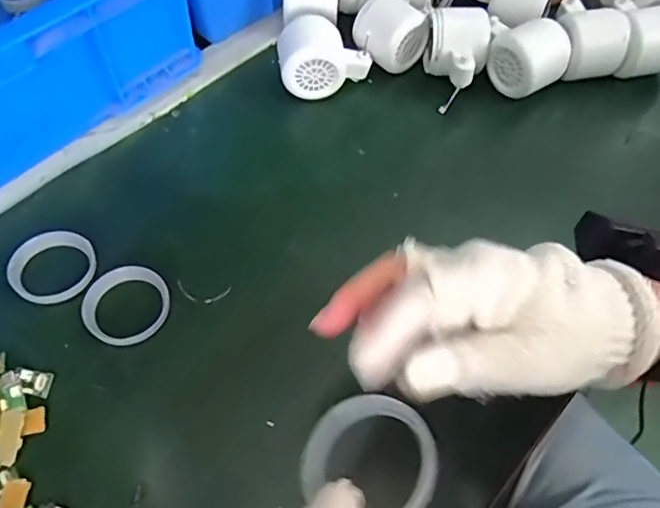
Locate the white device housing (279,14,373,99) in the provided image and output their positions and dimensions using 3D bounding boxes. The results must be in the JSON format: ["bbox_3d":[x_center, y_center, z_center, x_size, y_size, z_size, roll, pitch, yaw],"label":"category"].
[{"bbox_3d":[-0.005,-0.177,0.508,0.083,0.055,0.056,-2,58,-2],"label":"white device housing"}]

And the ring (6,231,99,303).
[{"bbox_3d":[-0.203,0.008,0.409,0.055,0.010,0.059,1,58,-1],"label":"ring"}]

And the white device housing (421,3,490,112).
[{"bbox_3d":[0.114,-0.176,0.508,0.055,0.053,0.082,9,58,5],"label":"white device housing"}]

